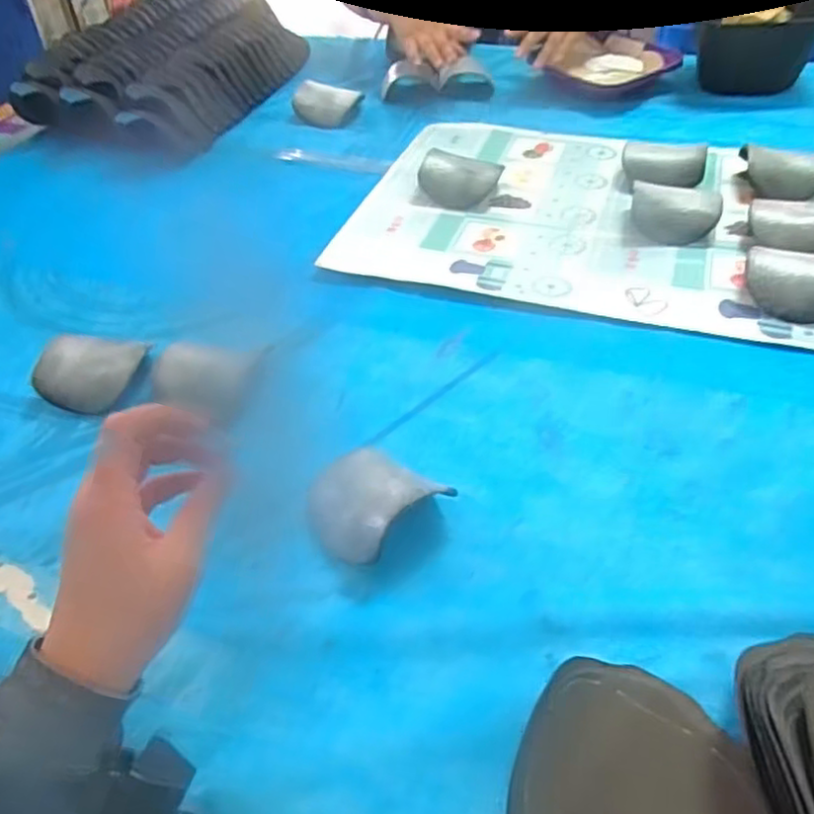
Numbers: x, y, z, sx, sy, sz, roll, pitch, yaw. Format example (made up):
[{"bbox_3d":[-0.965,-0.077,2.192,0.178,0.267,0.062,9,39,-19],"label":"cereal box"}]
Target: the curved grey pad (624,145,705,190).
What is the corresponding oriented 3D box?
[{"bbox_3d":[0.294,-0.274,0.802,0.094,0.038,0.053,13,47,18],"label":"curved grey pad"}]

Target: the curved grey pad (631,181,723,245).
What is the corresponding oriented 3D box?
[{"bbox_3d":[0.277,-0.198,0.718,0.088,0.043,0.049,12,47,17],"label":"curved grey pad"}]

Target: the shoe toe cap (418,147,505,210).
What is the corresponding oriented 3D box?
[{"bbox_3d":[0.062,-0.267,0.809,0.084,0.046,0.057,22,50,26],"label":"shoe toe cap"}]

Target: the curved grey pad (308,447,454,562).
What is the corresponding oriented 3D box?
[{"bbox_3d":[-0.030,0.066,0.486,0.073,0.048,0.091,-36,52,-28],"label":"curved grey pad"}]

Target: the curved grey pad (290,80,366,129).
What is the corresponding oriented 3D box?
[{"bbox_3d":[-0.113,-0.440,1.003,0.104,0.046,0.063,-9,44,-4],"label":"curved grey pad"}]

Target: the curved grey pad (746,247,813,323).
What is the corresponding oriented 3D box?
[{"bbox_3d":[0.349,-0.108,0.617,0.094,0.046,0.049,23,51,26],"label":"curved grey pad"}]

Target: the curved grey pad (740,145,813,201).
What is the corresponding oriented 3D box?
[{"bbox_3d":[0.420,-0.249,0.759,0.092,0.043,0.063,3,45,9],"label":"curved grey pad"}]

